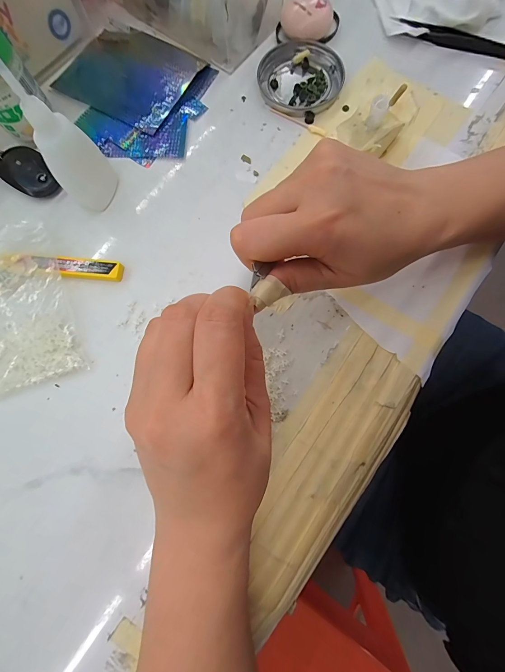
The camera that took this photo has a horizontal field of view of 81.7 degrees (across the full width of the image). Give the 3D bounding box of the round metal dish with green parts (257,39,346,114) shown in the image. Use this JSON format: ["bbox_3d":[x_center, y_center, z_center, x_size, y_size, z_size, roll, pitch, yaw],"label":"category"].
[{"bbox_3d":[0.043,-0.244,0.276,0.076,0.010,0.075,0,78,2],"label":"round metal dish with green parts"}]

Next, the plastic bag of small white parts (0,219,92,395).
[{"bbox_3d":[-0.191,-0.022,0.230,0.083,0.023,0.126,-20,79,-3],"label":"plastic bag of small white parts"}]

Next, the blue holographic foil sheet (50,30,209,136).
[{"bbox_3d":[-0.123,-0.260,0.285,0.130,0.007,0.102,29,81,7],"label":"blue holographic foil sheet"}]

